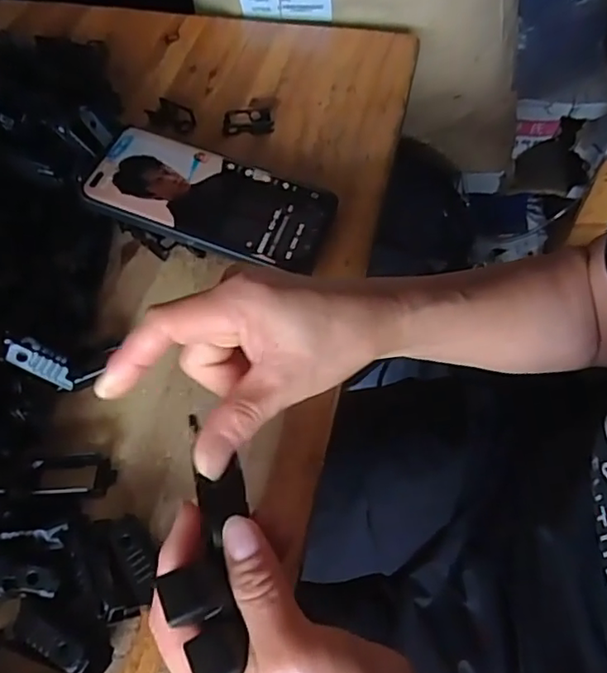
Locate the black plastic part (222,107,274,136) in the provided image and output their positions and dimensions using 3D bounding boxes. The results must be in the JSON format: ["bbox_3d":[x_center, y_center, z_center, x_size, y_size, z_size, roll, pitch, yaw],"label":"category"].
[{"bbox_3d":[-0.045,-0.175,0.474,0.041,0.010,0.022,-6,58,-1],"label":"black plastic part"}]

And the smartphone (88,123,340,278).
[{"bbox_3d":[-0.061,-0.095,0.399,0.161,0.008,0.076,20,61,1],"label":"smartphone"}]

